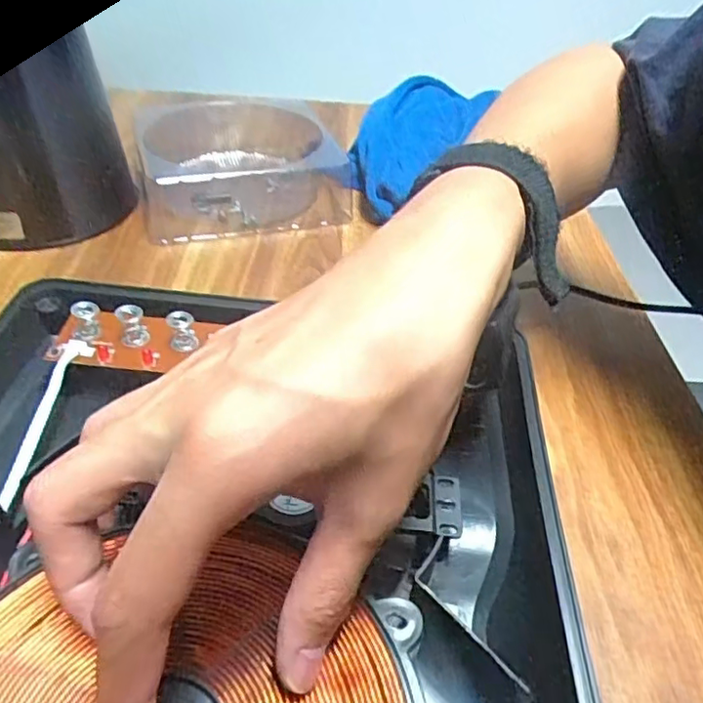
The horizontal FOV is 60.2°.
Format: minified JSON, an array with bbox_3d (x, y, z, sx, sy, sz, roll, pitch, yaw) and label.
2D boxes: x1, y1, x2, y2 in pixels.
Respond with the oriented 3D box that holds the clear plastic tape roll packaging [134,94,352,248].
[{"bbox_3d":[-0.095,-0.178,0.555,0.184,0.051,0.197,-8,42,-14],"label":"clear plastic tape roll packaging"}]

